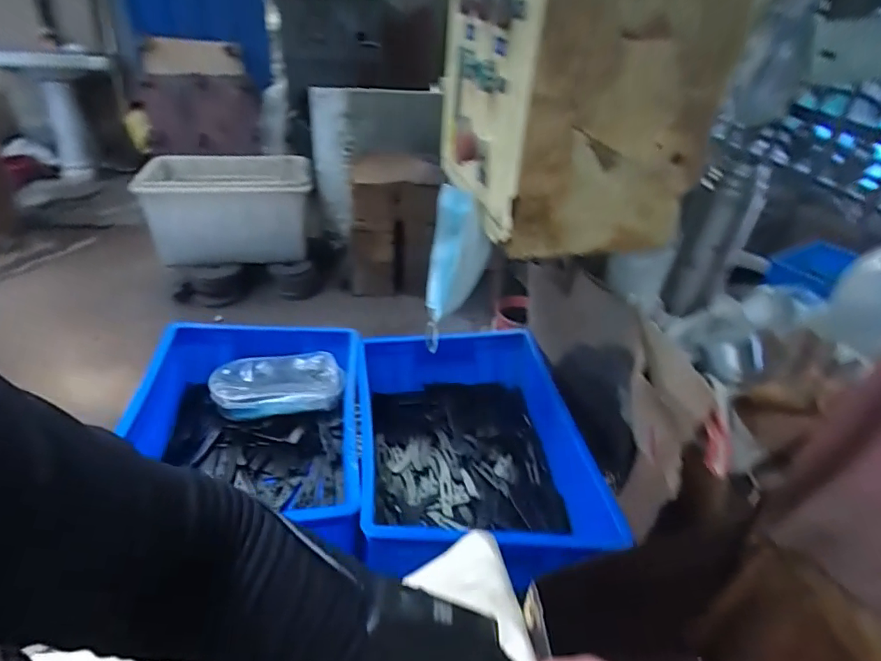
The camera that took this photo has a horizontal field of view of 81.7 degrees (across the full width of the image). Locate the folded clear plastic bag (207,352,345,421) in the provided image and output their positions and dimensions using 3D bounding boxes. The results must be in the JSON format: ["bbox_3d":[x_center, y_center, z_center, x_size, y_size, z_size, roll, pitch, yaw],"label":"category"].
[{"bbox_3d":[-0.262,0.089,0.829,0.197,0.041,0.105,-4,33,-13],"label":"folded clear plastic bag"}]

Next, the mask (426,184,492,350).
[{"bbox_3d":[0.015,-0.063,0.656,0.081,0.241,0.020,26,43,19],"label":"mask"}]

